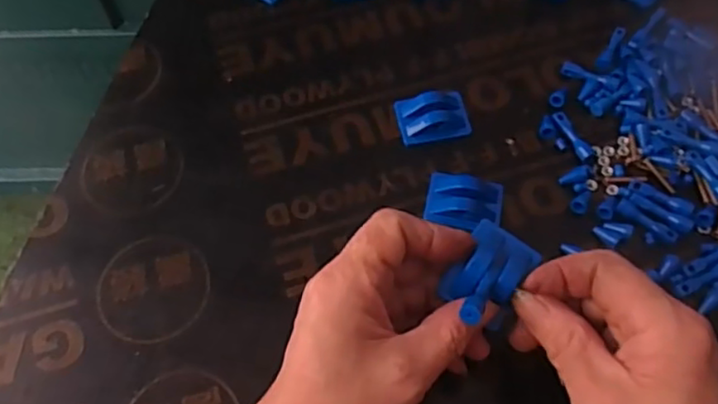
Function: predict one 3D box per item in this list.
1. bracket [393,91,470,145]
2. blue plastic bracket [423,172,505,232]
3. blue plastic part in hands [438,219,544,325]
[{"bbox_3d":[0.047,-0.055,0.406,0.044,0.007,0.035,-10,62,-3],"label":"bracket"},{"bbox_3d":[0.062,0.000,0.379,0.043,0.011,0.034,9,63,7],"label":"blue plastic bracket"},{"bbox_3d":[0.059,0.031,0.294,0.030,0.024,0.049,33,68,18],"label":"blue plastic part in hands"}]

